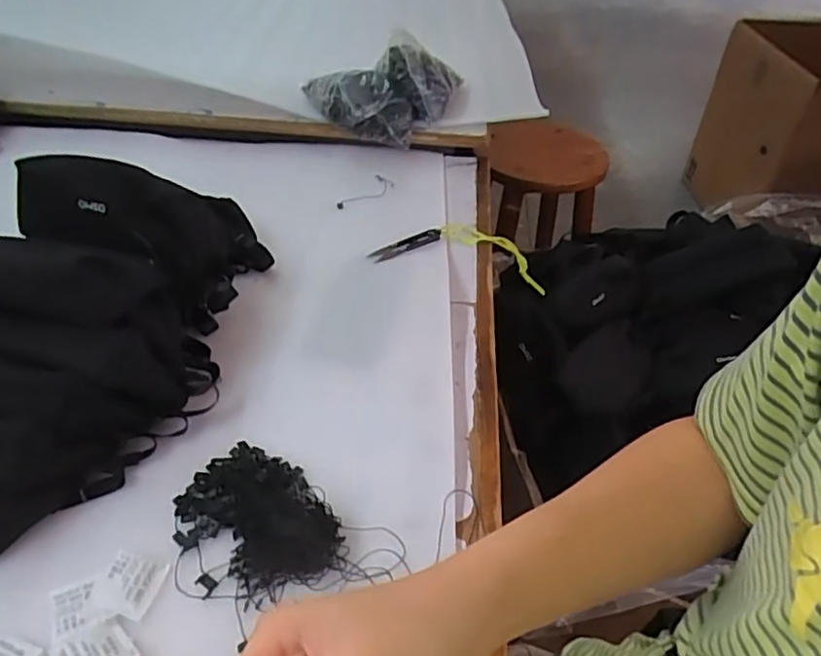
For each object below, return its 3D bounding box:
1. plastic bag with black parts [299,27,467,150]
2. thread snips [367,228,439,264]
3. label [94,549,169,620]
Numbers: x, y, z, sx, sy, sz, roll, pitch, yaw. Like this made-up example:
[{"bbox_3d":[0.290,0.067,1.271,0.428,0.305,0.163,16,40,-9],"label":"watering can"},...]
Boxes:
[{"bbox_3d":[-0.033,-0.331,0.875,0.222,0.099,0.132,-3,42,-7],"label":"plastic bag with black parts"},{"bbox_3d":[-0.003,-0.095,0.719,0.102,0.009,0.023,-29,50,-31],"label":"thread snips"},{"bbox_3d":[-0.187,0.169,0.417,0.038,0.004,0.039,10,42,8],"label":"label"}]

